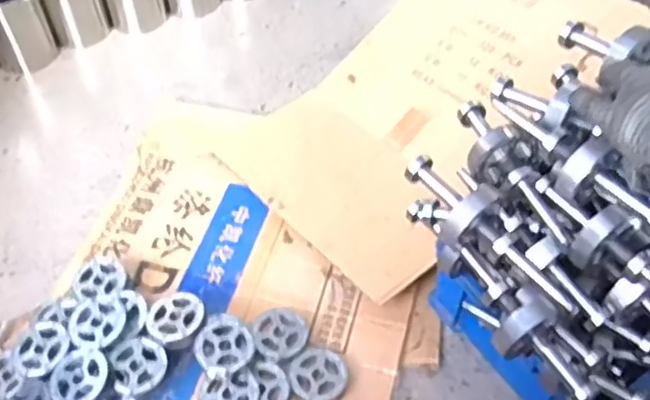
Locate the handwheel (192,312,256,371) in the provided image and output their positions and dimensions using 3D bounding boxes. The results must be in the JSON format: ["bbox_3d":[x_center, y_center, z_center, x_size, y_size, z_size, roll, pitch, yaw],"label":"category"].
[{"bbox_3d":[-0.137,0.189,0.904,0.076,0.015,0.088,-16,53,-12],"label":"handwheel"}]

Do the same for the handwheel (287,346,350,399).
[{"bbox_3d":[-0.007,0.240,0.911,0.079,0.024,0.076,0,51,1],"label":"handwheel"}]

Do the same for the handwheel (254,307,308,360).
[{"bbox_3d":[-0.061,0.189,0.948,0.077,0.025,0.077,0,51,1],"label":"handwheel"}]

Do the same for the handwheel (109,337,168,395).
[{"bbox_3d":[-0.243,0.216,0.885,0.069,0.016,0.069,6,58,-10],"label":"handwheel"}]

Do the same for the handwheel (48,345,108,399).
[{"bbox_3d":[-0.314,0.225,0.862,0.071,0.012,0.078,0,51,1],"label":"handwheel"}]

